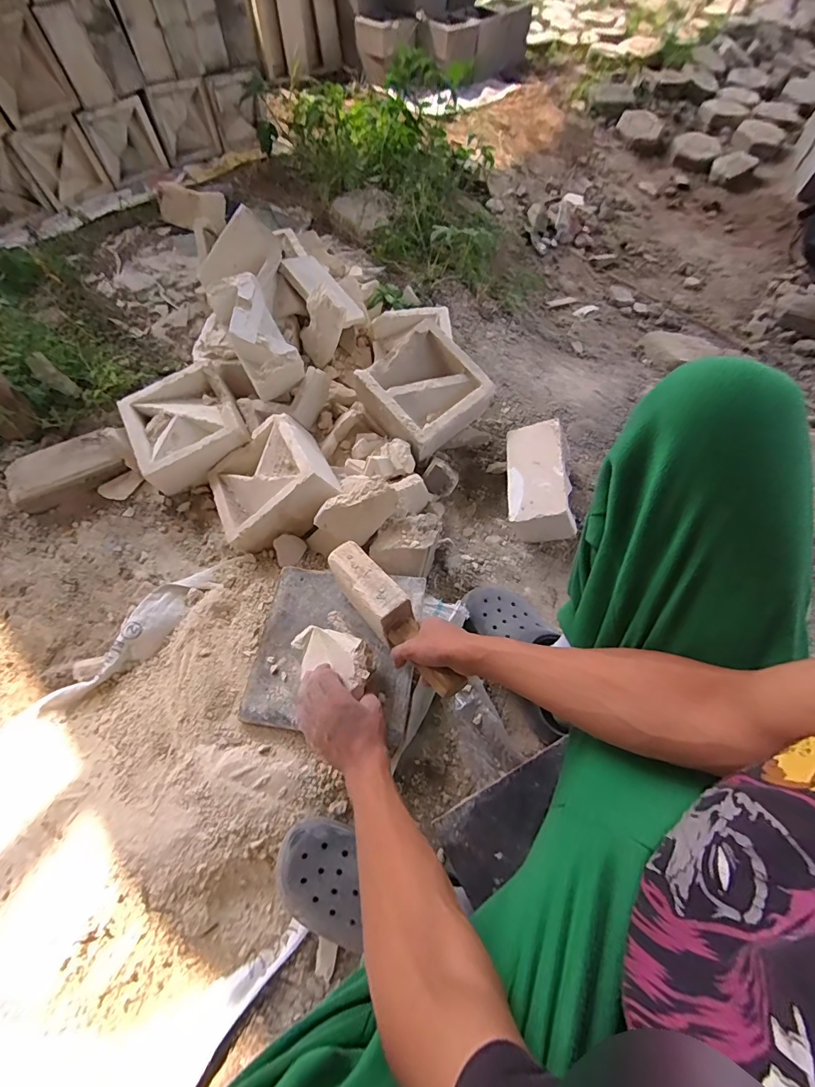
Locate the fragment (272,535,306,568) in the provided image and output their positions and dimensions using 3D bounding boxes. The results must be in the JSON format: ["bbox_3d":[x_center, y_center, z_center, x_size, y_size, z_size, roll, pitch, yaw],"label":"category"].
[{"bbox_3d":[-0.215,0.010,0.792,0.056,0.025,0.056,3,85,-30],"label":"fragment"}]

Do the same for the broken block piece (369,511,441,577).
[{"bbox_3d":[-0.004,-0.002,0.756,0.102,0.056,0.114,25,67,12],"label":"broken block piece"}]

